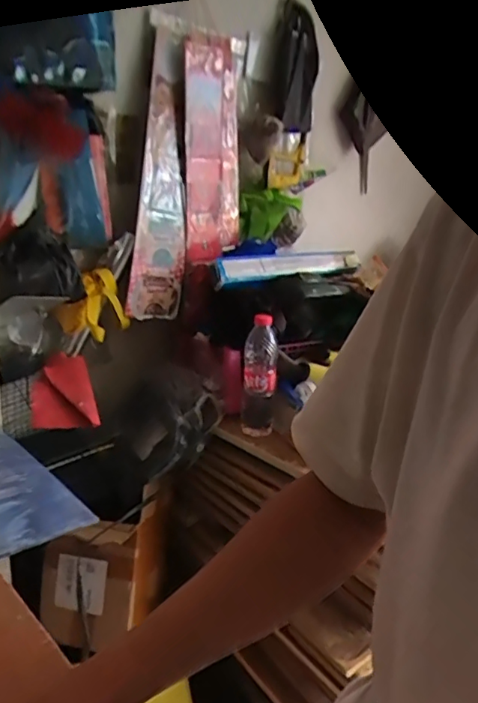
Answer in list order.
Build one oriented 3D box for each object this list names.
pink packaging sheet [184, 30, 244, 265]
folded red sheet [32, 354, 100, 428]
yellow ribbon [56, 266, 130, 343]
[{"bbox_3d":[-0.055,-0.441,1.229,0.011,0.471,0.180,8,9,34],"label":"pink packaging sheet"},{"bbox_3d":[-0.326,0.076,1.039,0.108,0.045,0.181,-6,47,-16],"label":"folded red sheet"},{"bbox_3d":[-0.282,-0.086,1.086,0.137,0.115,0.117,0,22,-14],"label":"yellow ribbon"}]

